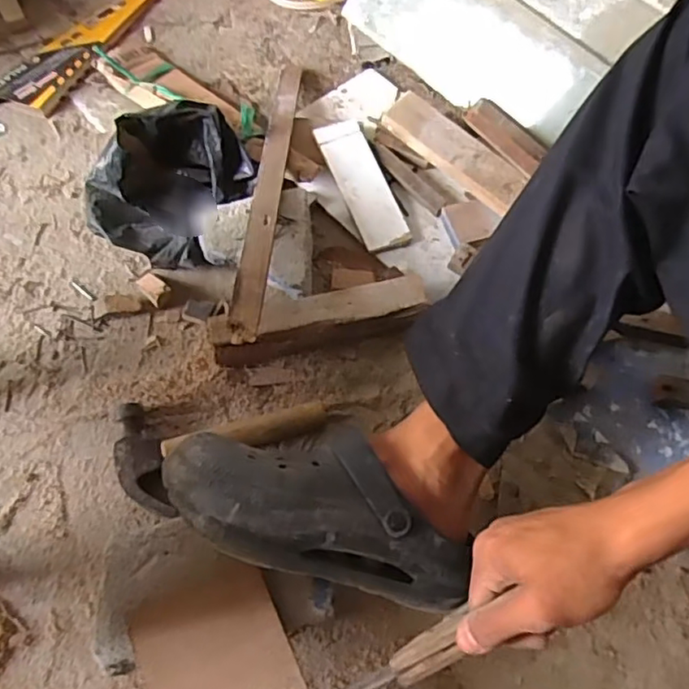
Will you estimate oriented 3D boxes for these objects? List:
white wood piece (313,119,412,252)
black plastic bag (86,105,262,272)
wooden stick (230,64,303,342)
[{"bbox_3d":[0.023,-0.201,0.759,0.060,0.010,0.180,-23,78,-6],"label":"white wood piece"},{"bbox_3d":[-0.205,-0.191,0.709,0.159,0.103,0.183,27,67,9],"label":"black plastic bag"},{"bbox_3d":[-0.084,-0.197,0.700,0.030,0.018,0.485,4,52,-1],"label":"wooden stick"}]

